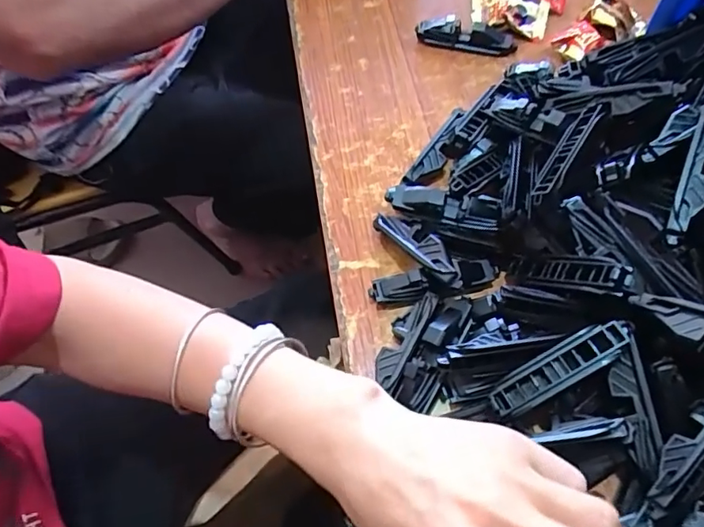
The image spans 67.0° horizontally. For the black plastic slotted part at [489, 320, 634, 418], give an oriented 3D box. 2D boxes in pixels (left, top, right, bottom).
[{"bbox_3d":[0.109,0.055,0.278,0.078,0.013,0.020,-34,64,10],"label":"black plastic slotted part"}]

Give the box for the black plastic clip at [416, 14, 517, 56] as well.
[{"bbox_3d":[0.094,-0.188,0.437,0.080,0.022,0.018,12,64,8],"label":"black plastic clip"}]

